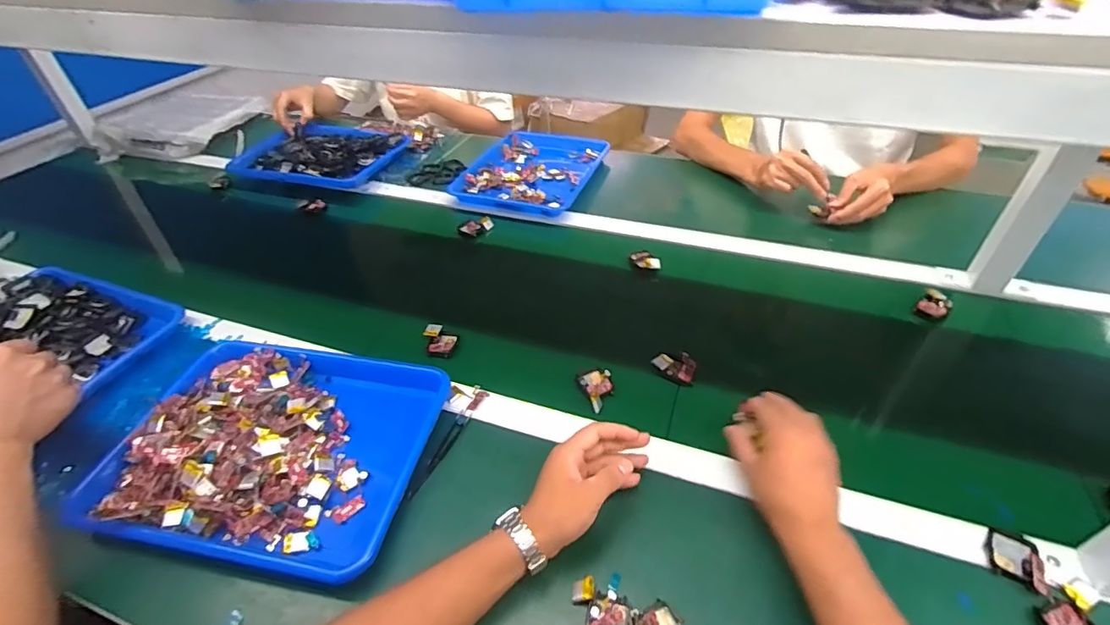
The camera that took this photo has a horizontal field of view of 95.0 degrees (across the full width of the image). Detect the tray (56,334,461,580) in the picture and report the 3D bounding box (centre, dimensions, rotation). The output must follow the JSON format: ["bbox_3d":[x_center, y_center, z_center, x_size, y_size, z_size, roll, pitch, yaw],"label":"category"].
[{"bbox_3d":[-0.310,0.144,0.567,0.337,0.049,0.259,6,42,9],"label":"tray"}]

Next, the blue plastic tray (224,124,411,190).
[{"bbox_3d":[-0.526,-0.367,1.148,0.353,0.035,0.244,10,43,14],"label":"blue plastic tray"}]

